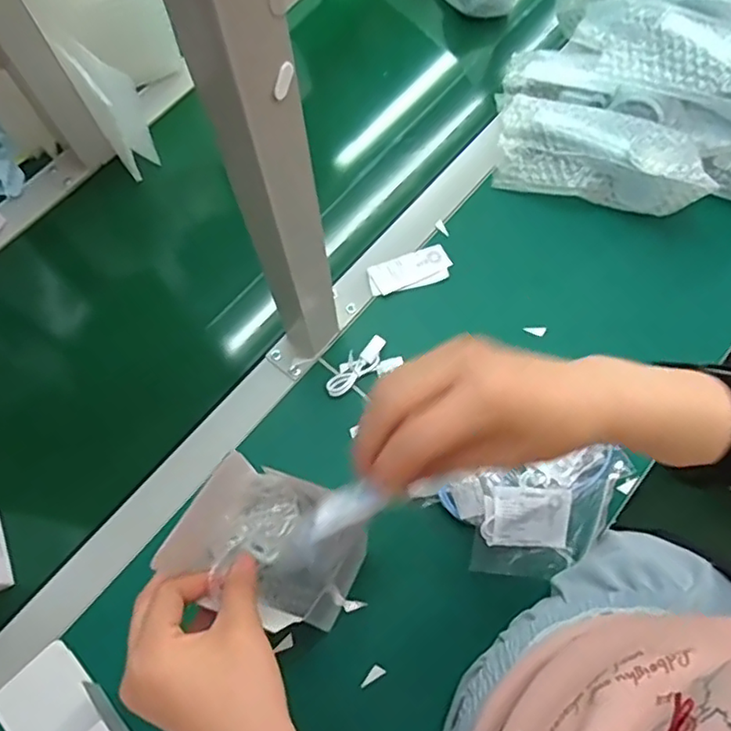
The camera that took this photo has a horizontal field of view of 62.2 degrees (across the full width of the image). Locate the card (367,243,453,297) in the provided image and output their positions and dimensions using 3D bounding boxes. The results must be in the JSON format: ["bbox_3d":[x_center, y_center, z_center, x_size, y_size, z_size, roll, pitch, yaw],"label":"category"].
[{"bbox_3d":[0.046,-0.096,0.616,0.085,0.006,0.037,-20,71,-6],"label":"card"}]

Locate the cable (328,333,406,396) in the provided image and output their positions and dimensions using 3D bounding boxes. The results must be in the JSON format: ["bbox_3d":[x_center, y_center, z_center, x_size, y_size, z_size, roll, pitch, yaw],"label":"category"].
[{"bbox_3d":[-0.005,-0.001,0.578,0.074,0.011,0.035,-25,72,-8],"label":"cable"}]

